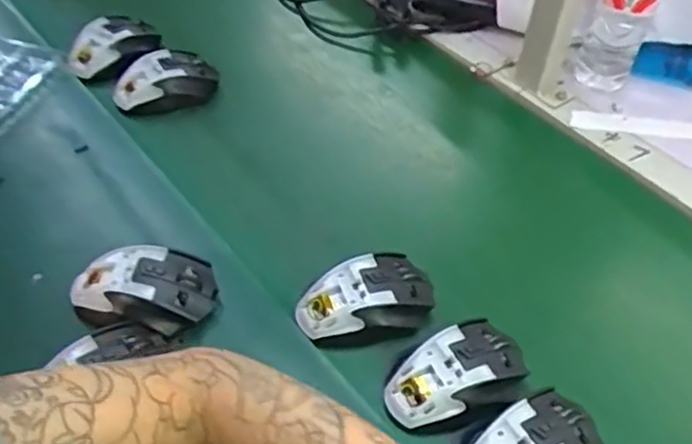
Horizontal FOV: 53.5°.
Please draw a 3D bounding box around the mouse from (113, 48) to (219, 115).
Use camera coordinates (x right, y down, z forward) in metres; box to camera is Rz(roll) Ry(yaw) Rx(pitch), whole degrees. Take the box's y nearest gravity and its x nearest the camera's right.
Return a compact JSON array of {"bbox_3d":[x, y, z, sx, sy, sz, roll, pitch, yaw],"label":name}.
[{"bbox_3d":[-0.212,-0.167,0.804,0.124,0.032,0.069,-18,51,-17],"label":"mouse"}]

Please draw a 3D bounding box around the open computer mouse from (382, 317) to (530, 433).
[{"bbox_3d":[0.089,0.122,0.540,0.114,0.032,0.070,-22,52,-20],"label":"open computer mouse"}]

